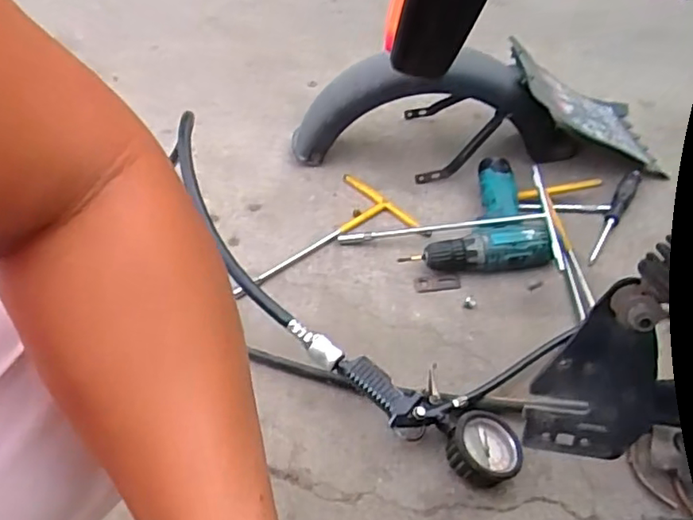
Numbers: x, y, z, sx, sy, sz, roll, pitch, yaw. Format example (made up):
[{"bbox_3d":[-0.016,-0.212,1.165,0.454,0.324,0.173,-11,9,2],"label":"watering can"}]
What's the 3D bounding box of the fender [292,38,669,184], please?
[{"bbox_3d":[0.210,-0.254,0.980,0.523,0.177,0.180,-2,45,-2],"label":"fender"}]

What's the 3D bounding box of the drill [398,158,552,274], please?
[{"bbox_3d":[0.171,-0.055,0.872,0.204,0.055,0.192,-7,46,-7],"label":"drill"}]

